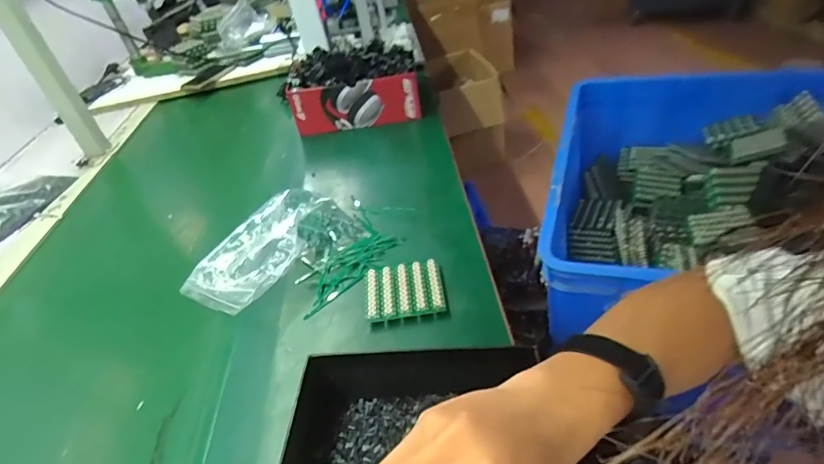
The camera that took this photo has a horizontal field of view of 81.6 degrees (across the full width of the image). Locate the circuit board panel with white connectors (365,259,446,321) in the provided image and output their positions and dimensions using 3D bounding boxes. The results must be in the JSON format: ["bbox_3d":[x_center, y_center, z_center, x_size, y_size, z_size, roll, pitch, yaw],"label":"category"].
[{"bbox_3d":[-0.009,0.068,0.544,0.085,0.015,0.075,-11,38,1],"label":"circuit board panel with white connectors"}]

